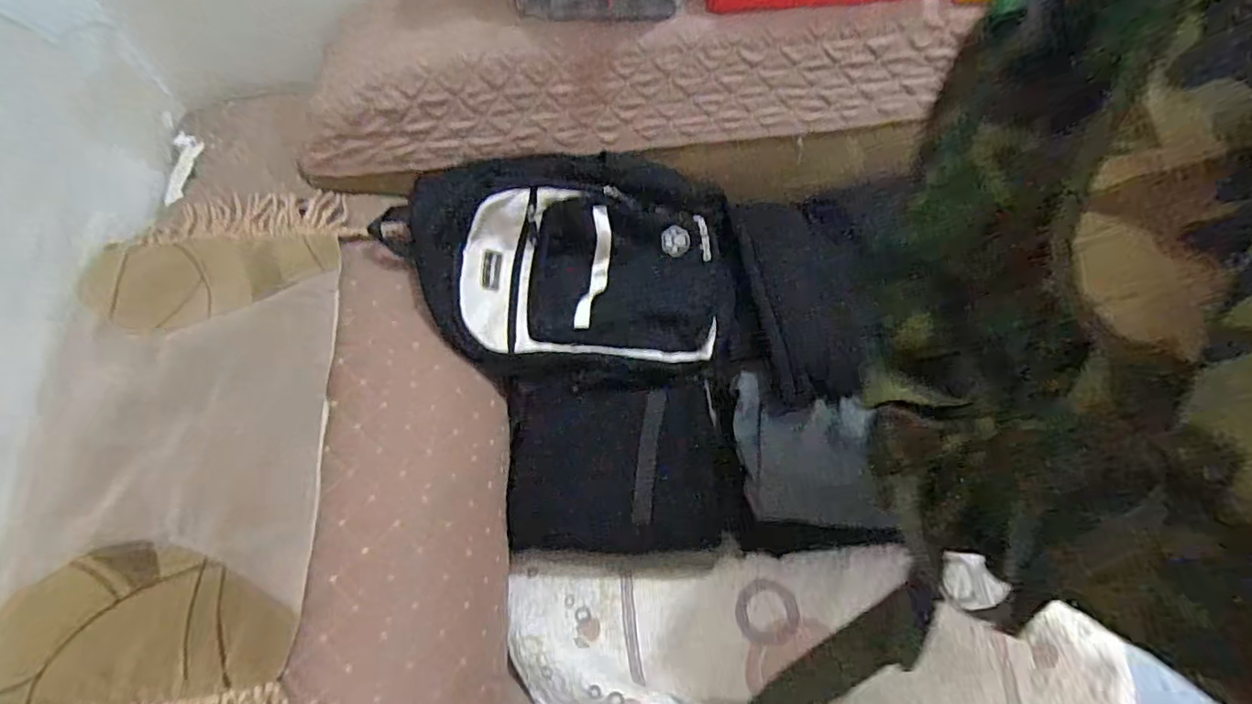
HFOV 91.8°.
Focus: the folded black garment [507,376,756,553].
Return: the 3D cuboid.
[{"bbox_3d":[-0.001,0.158,0.845,0.324,0.033,0.235,-1,89,3],"label":"folded black garment"}]

